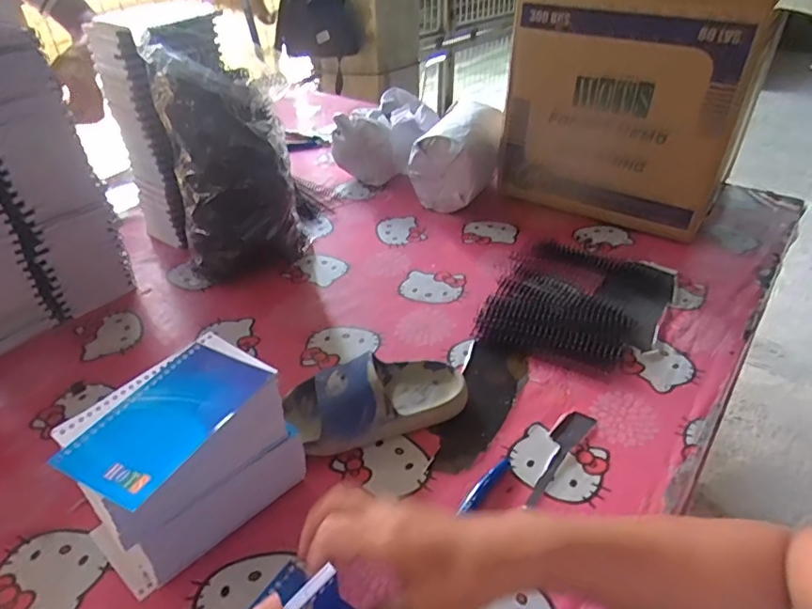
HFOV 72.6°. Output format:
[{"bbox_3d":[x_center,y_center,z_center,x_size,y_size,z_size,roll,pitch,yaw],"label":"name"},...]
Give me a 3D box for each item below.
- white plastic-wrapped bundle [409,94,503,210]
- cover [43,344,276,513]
[{"bbox_3d":[0.085,-0.233,0.886,0.114,0.126,0.155,17,40,23],"label":"white plastic-wrapped bundle"},{"bbox_3d":[-0.164,0.076,0.385,0.078,0.006,0.129,18,41,22],"label":"cover"}]

